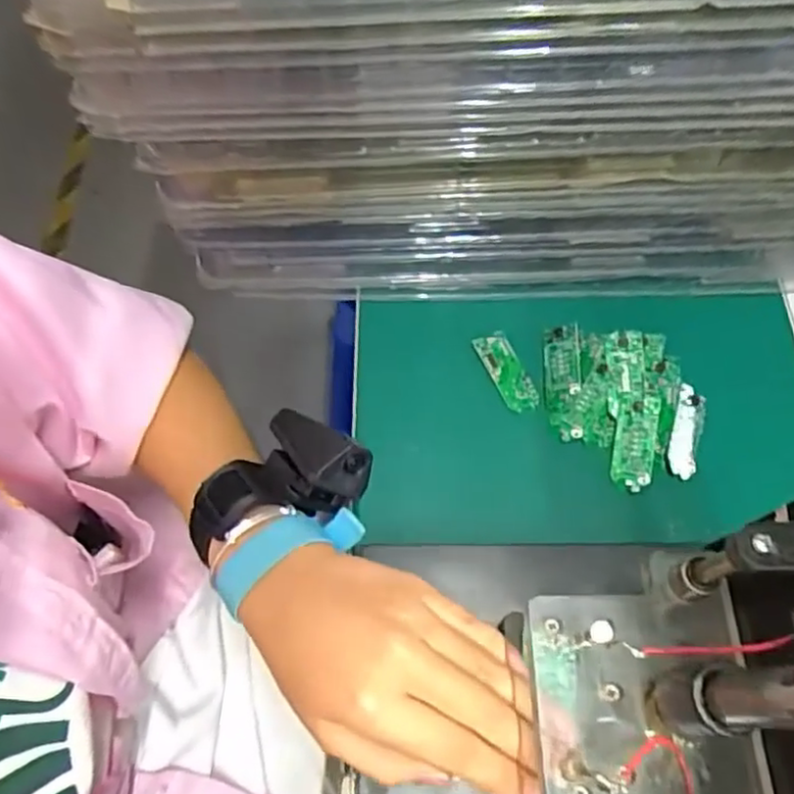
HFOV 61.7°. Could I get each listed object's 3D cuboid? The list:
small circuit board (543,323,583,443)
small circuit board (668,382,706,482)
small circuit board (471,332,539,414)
[{"bbox_3d":[0.108,-0.011,0.431,0.021,0.009,0.077,3,65,0],"label":"small circuit board"},{"bbox_3d":[0.182,0.022,0.418,0.018,0.010,0.061,17,65,7],"label":"small circuit board"},{"bbox_3d":[0.073,-0.017,0.437,0.022,0.004,0.056,-22,67,-11],"label":"small circuit board"}]

